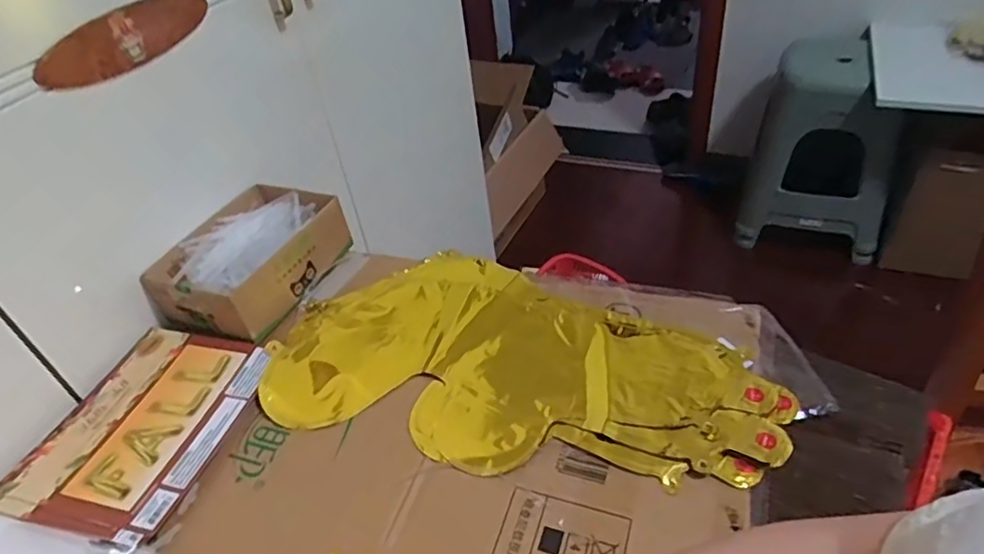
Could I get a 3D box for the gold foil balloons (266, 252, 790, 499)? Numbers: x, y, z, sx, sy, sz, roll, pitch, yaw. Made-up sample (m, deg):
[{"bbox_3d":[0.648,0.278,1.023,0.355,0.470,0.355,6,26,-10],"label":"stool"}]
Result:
[{"bbox_3d":[0.021,0.075,0.561,0.452,0.012,0.227,10,43,19],"label":"gold foil balloons"}]

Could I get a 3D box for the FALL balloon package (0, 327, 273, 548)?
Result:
[{"bbox_3d":[-0.314,0.130,0.546,0.166,0.015,0.201,7,42,16],"label":"FALL balloon package"}]

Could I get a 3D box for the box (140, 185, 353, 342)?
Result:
[{"bbox_3d":[-0.264,-0.024,0.675,0.148,0.062,0.190,9,43,18],"label":"box"}]

